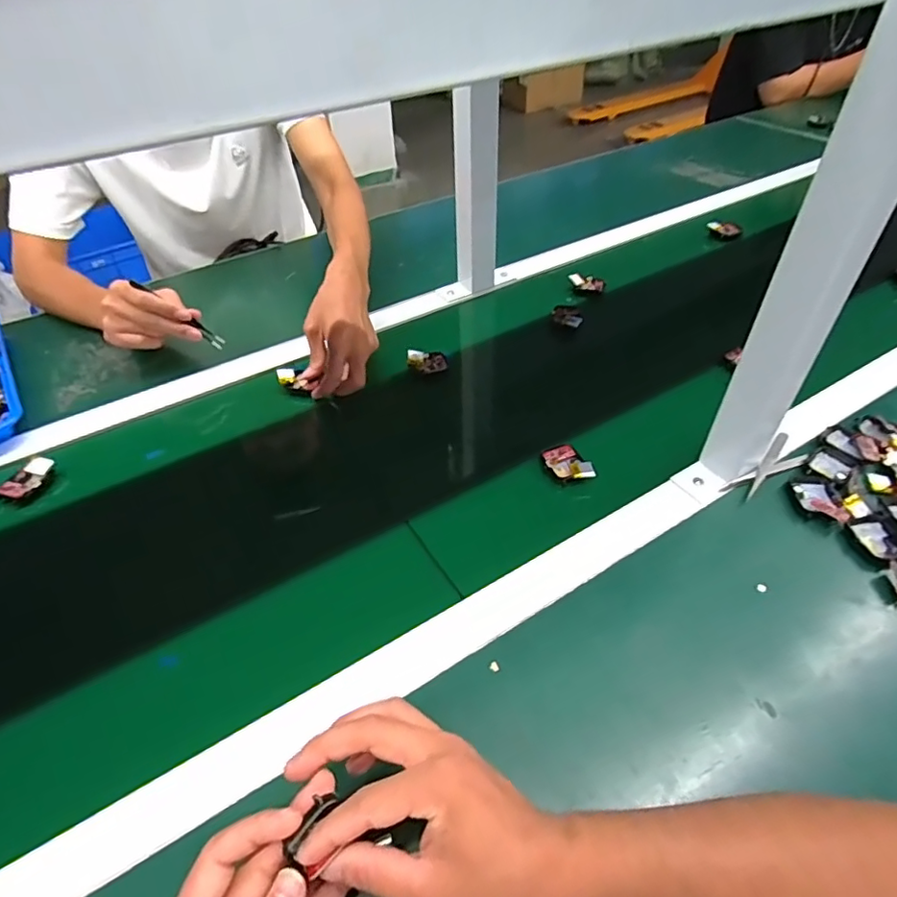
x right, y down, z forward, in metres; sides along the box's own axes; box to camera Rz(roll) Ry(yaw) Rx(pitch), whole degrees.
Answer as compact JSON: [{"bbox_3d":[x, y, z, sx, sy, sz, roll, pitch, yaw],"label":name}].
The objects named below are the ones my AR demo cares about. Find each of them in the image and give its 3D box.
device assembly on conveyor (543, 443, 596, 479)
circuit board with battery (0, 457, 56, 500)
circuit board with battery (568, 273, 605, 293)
[{"bbox_3d":[0.119,0.014,0.557,0.035,0.018,0.054,-14,46,-10],"label":"device assembly on conveyor"},{"bbox_3d":[-0.425,0.031,0.563,0.026,0.017,0.055,13,48,16],"label":"circuit board with battery"},{"bbox_3d":[0.200,-0.241,0.809,0.052,0.018,0.020,13,48,16],"label":"circuit board with battery"}]

